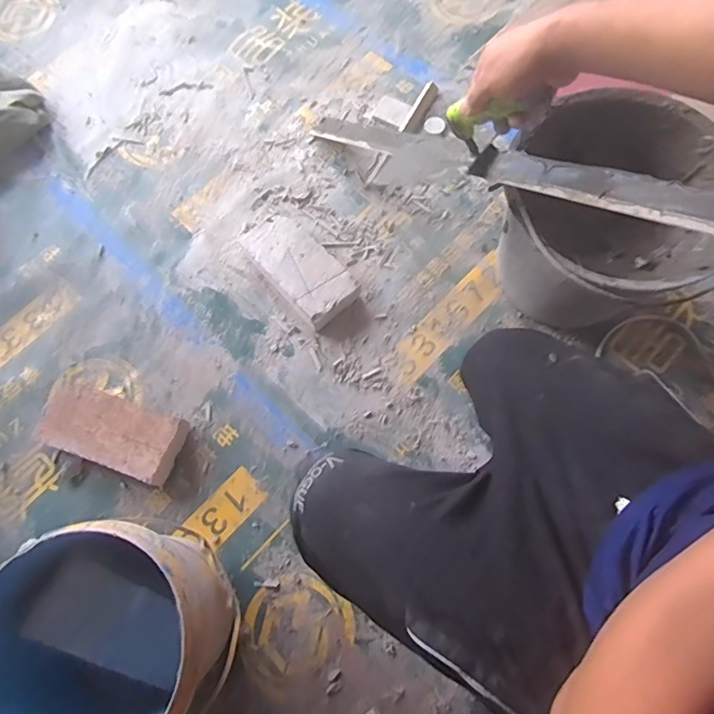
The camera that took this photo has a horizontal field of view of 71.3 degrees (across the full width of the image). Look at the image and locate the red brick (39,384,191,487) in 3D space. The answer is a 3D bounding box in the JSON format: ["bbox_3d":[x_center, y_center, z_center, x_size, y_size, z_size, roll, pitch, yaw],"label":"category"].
[{"bbox_3d":[-0.395,0.119,0.801,0.230,0.056,0.107,19,73,7],"label":"red brick"}]

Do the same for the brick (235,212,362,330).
[{"bbox_3d":[-0.103,-0.158,0.889,0.109,0.052,0.228,-41,77,-11],"label":"brick"}]

